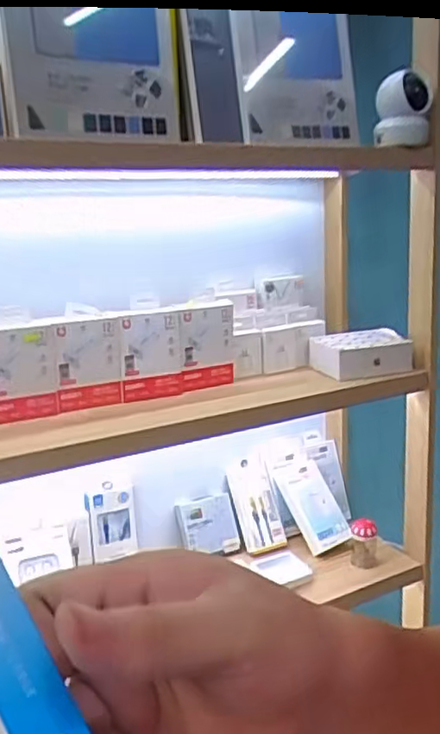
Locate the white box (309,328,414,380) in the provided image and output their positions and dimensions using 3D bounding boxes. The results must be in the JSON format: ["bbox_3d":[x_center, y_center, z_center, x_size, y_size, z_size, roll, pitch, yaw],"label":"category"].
[{"bbox_3d":[0.238,-0.024,1.124,0.177,0.067,0.104,-7,12,-20],"label":"white box"}]

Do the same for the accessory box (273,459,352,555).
[{"bbox_3d":[0.184,0.278,1.275,0.091,0.178,0.037,-21,-26,-15],"label":"accessory box"}]

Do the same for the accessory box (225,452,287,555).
[{"bbox_3d":[0.071,0.271,1.272,0.081,0.188,0.018,-14,-7,-8],"label":"accessory box"}]

